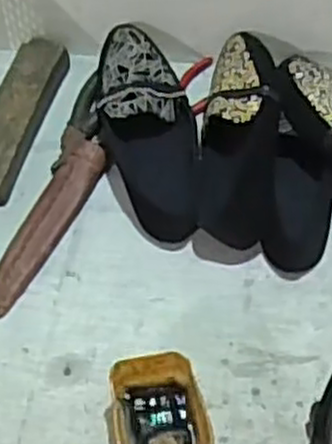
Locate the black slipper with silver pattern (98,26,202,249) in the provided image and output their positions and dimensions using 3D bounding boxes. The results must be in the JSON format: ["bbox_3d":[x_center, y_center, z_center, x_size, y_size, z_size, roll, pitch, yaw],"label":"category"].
[{"bbox_3d":[-0.018,-0.094,0.771,0.096,0.068,0.226,-6,60,0],"label":"black slipper with silver pattern"}]

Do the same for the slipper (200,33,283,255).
[{"bbox_3d":[0.072,-0.084,0.760,0.076,0.062,0.233,6,61,7],"label":"slipper"}]

